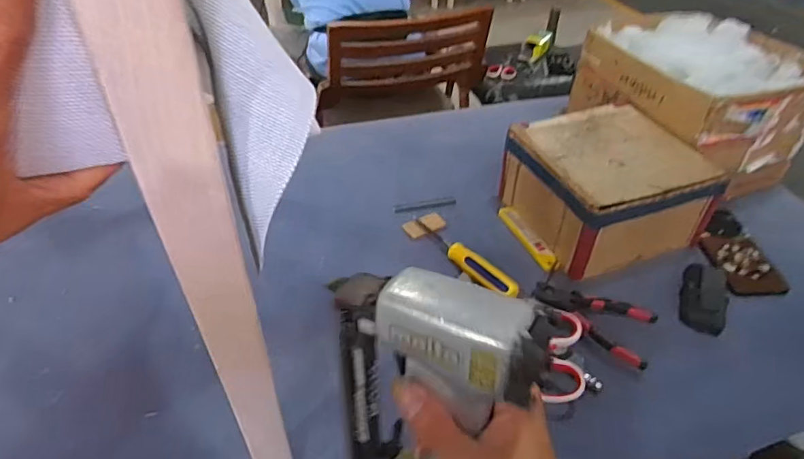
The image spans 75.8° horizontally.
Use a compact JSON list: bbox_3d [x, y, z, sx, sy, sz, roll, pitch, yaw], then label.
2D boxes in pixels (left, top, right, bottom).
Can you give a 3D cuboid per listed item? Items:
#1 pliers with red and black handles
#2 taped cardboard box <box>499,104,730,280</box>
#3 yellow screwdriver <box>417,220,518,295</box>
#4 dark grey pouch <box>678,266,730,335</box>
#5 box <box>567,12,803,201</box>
[{"bbox_3d":[0.233,0.105,0.636,0.146,0.028,0.103,19,44,19],"label":"pliers with red and black handles"},{"bbox_3d":[0.295,-0.066,0.766,0.221,0.124,0.215,-15,43,-18],"label":"taped cardboard box"},{"bbox_3d":[0.083,0.037,0.723,0.026,0.028,0.196,-27,48,-29],"label":"yellow screwdriver"},{"bbox_3d":[0.399,0.084,0.682,0.052,0.027,0.114,17,43,17],"label":"dark grey pouch"},{"bbox_3d":[0.489,-0.229,0.874,0.279,0.183,0.301,-15,44,-18],"label":"box"}]

